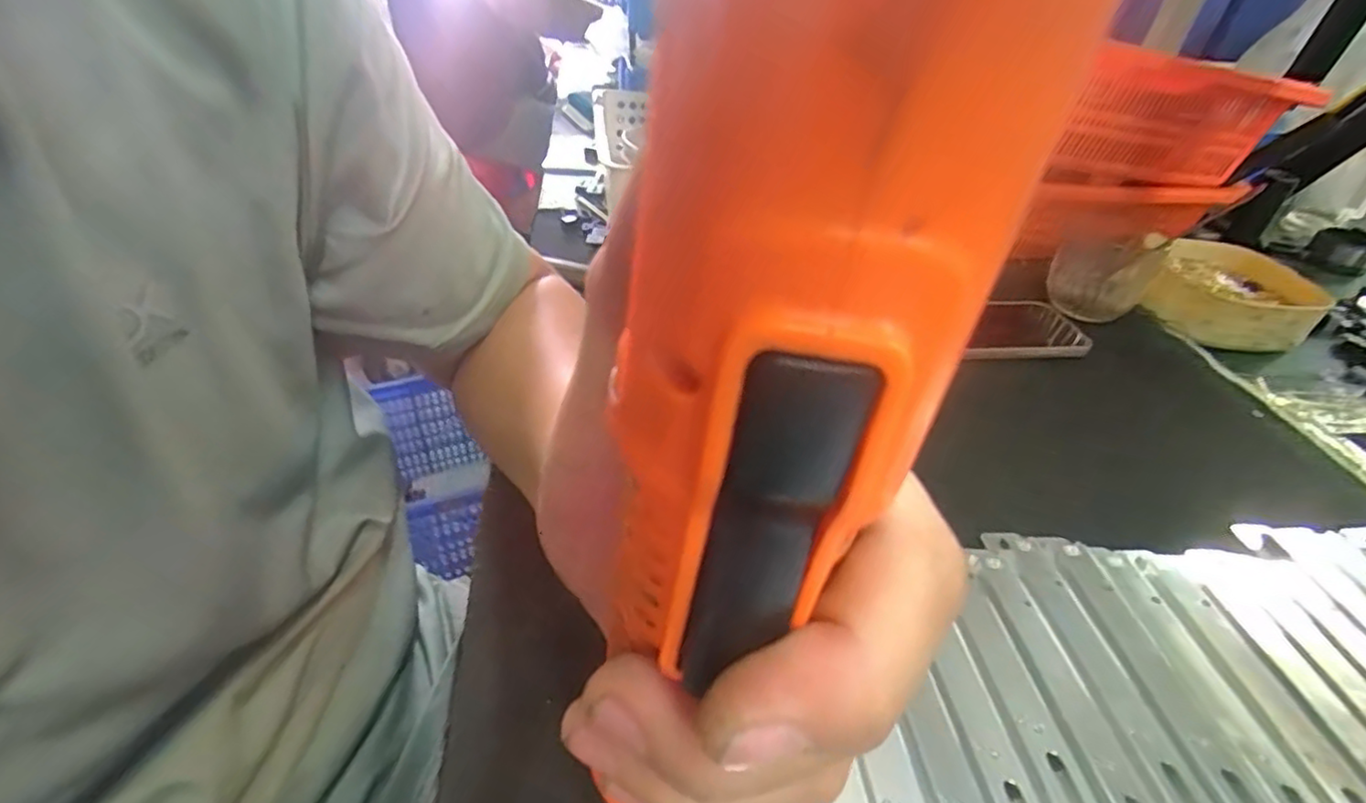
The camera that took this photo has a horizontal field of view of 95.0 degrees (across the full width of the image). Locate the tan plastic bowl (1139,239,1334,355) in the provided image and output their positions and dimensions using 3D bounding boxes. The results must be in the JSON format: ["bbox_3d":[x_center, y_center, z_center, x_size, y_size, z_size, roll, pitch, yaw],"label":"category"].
[{"bbox_3d":[0.556,-0.108,0.629,0.137,0.039,0.158,31,46,29],"label":"tan plastic bowl"}]

